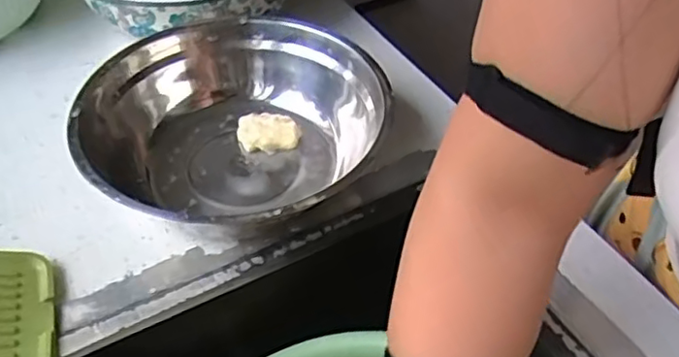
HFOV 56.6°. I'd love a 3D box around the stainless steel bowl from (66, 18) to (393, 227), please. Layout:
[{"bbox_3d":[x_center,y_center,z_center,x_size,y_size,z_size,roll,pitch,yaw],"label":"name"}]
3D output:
[{"bbox_3d":[-0.093,-0.037,0.530,0.230,0.076,0.238,1,45,-1],"label":"stainless steel bowl"}]

